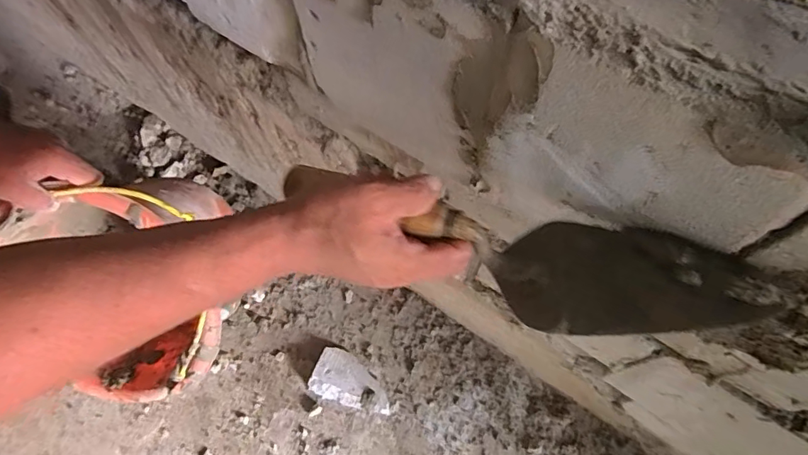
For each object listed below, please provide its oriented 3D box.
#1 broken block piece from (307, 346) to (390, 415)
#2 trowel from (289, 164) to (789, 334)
[{"bbox_3d":[-0.089,0.268,0.844,0.141,0.032,0.084,19,69,10],"label":"broken block piece"},{"bbox_3d":[0.080,0.017,0.320,0.276,0.060,0.084,13,68,9],"label":"trowel"}]

